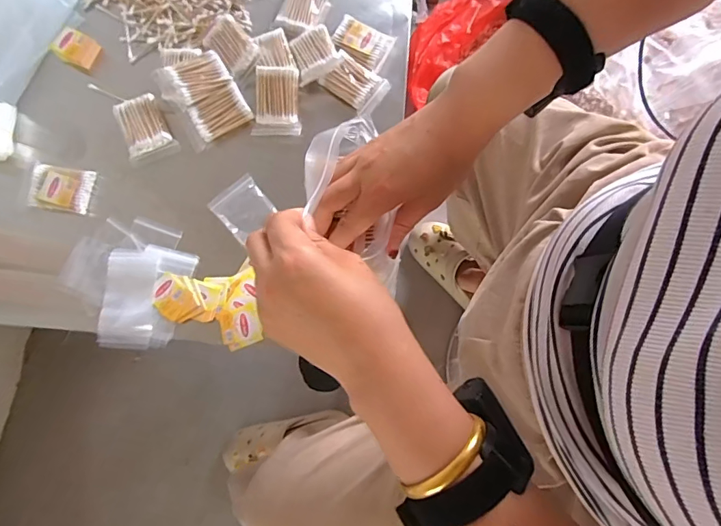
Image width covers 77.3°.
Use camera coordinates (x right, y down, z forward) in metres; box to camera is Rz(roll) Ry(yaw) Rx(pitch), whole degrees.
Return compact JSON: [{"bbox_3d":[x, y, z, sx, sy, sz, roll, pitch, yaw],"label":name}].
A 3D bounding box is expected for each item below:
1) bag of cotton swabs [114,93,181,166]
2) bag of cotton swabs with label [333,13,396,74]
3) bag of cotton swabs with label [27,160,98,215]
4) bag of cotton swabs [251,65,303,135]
[{"bbox_3d":[-0.294,-0.183,0.613,0.060,0.023,0.087,-26,78,-4],"label":"bag of cotton swabs"},{"bbox_3d":[0.002,-0.309,0.631,0.079,0.016,0.056,29,79,8],"label":"bag of cotton swabs with label"},{"bbox_3d":[-0.392,-0.098,0.591,0.072,0.018,0.059,6,77,3],"label":"bag of cotton swabs with label"},{"bbox_3d":[-0.113,-0.218,0.608,0.060,0.014,0.090,0,97,-2],"label":"bag of cotton swabs"}]

